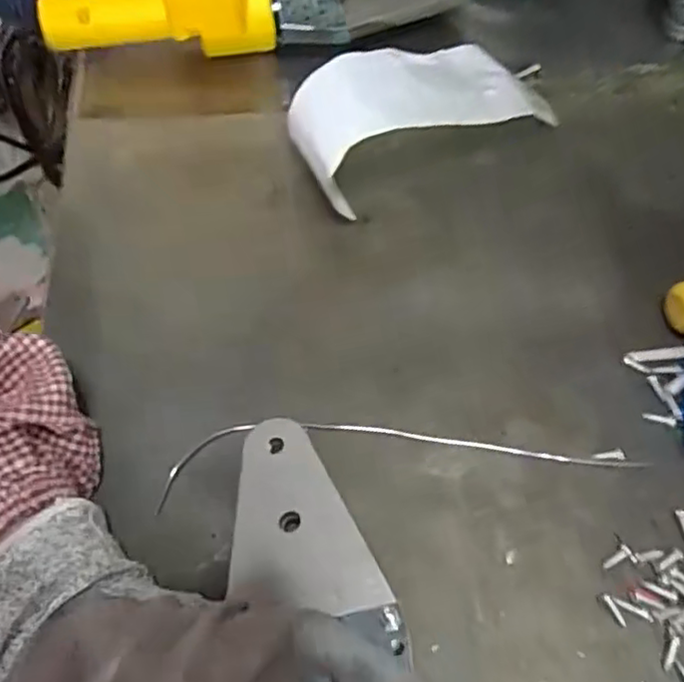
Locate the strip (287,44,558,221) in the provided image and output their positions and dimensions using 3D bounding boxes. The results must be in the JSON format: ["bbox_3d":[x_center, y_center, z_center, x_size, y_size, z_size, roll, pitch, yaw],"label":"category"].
[{"bbox_3d":[0.051,-0.134,0.384,0.163,0.062,0.071,-20,61,-10],"label":"strip"}]

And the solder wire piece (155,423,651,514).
[{"bbox_3d":[0.027,0.050,0.303,0.222,0.005,0.036,-5,65,-2],"label":"solder wire piece"}]

